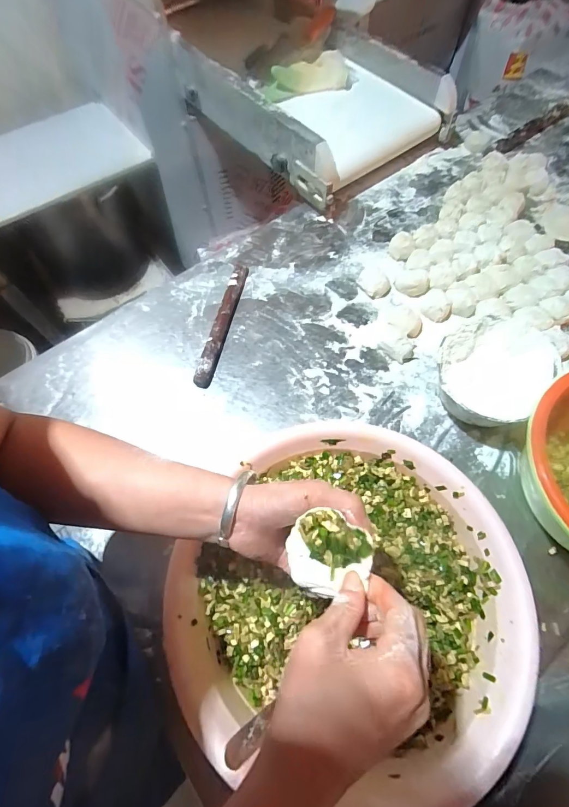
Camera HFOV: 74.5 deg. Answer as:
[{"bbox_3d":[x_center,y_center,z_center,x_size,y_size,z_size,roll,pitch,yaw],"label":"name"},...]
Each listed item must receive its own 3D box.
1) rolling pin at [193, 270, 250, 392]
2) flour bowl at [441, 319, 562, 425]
[{"bbox_3d":[-0.107,-0.143,0.655,0.023,0.026,0.255,11,66,8],"label":"rolling pin"},{"bbox_3d":[0.288,-0.037,0.547,0.135,0.091,0.162,39,73,18],"label":"flour bowl"}]

